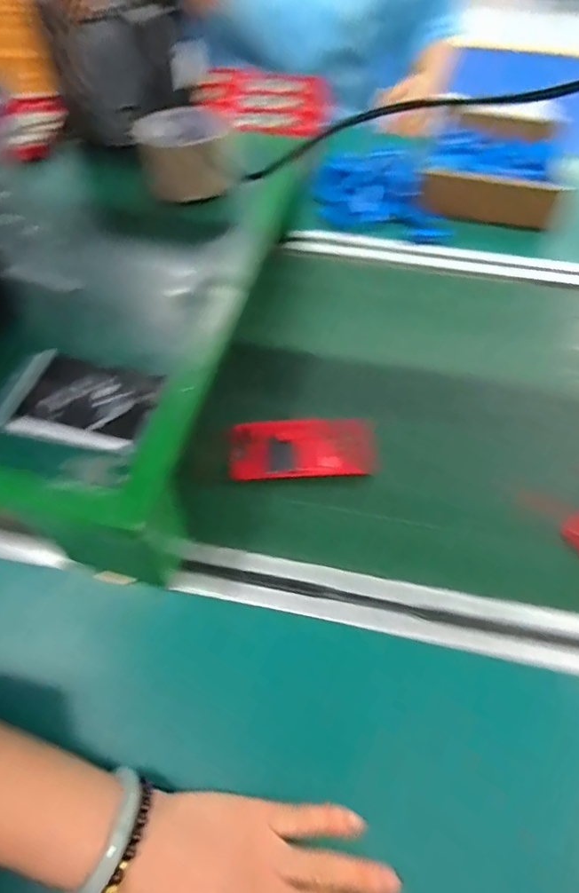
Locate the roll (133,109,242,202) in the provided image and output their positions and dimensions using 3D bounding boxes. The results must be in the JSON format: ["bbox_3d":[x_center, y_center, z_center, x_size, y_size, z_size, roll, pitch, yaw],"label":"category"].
[{"bbox_3d":[-0.102,-0.292,0.498,0.088,0.051,0.088,0,55,1],"label":"roll"}]

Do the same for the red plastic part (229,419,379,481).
[{"bbox_3d":[0.015,0.004,0.472,0.138,0.021,0.059,-2,60,-5],"label":"red plastic part"}]

